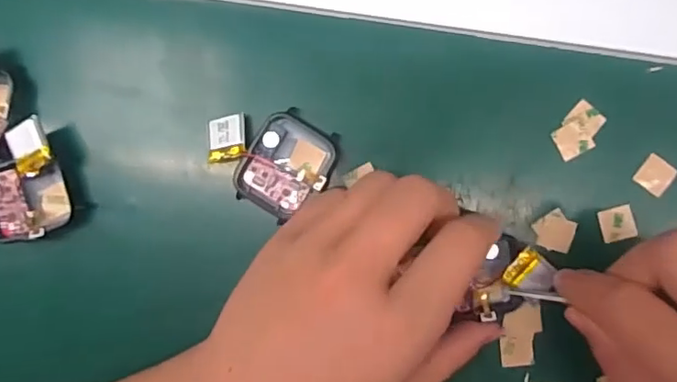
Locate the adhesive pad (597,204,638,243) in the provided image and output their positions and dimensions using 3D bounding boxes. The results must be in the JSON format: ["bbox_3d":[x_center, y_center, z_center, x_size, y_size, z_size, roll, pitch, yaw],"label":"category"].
[{"bbox_3d":[0.131,0.016,0.255,0.015,0.004,0.015,-14,91,3],"label":"adhesive pad"}]

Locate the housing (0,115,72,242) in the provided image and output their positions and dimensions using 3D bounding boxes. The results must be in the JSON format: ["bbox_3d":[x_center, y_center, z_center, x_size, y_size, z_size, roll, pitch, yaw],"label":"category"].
[{"bbox_3d":[-0.148,-0.003,0.254,0.039,0.020,0.051,-9,91,3],"label":"housing"}]

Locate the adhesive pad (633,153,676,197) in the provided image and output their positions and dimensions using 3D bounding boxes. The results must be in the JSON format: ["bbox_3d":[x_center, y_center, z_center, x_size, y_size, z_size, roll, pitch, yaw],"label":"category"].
[{"bbox_3d":[0.148,-0.007,0.256,0.016,0.004,0.016,34,92,1],"label":"adhesive pad"}]

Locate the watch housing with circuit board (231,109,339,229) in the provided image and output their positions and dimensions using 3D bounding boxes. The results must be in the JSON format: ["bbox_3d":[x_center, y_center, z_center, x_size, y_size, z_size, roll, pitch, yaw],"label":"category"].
[{"bbox_3d":[-0.023,-0.011,0.254,0.038,0.011,0.046,32,92,1],"label":"watch housing with circuit board"}]

